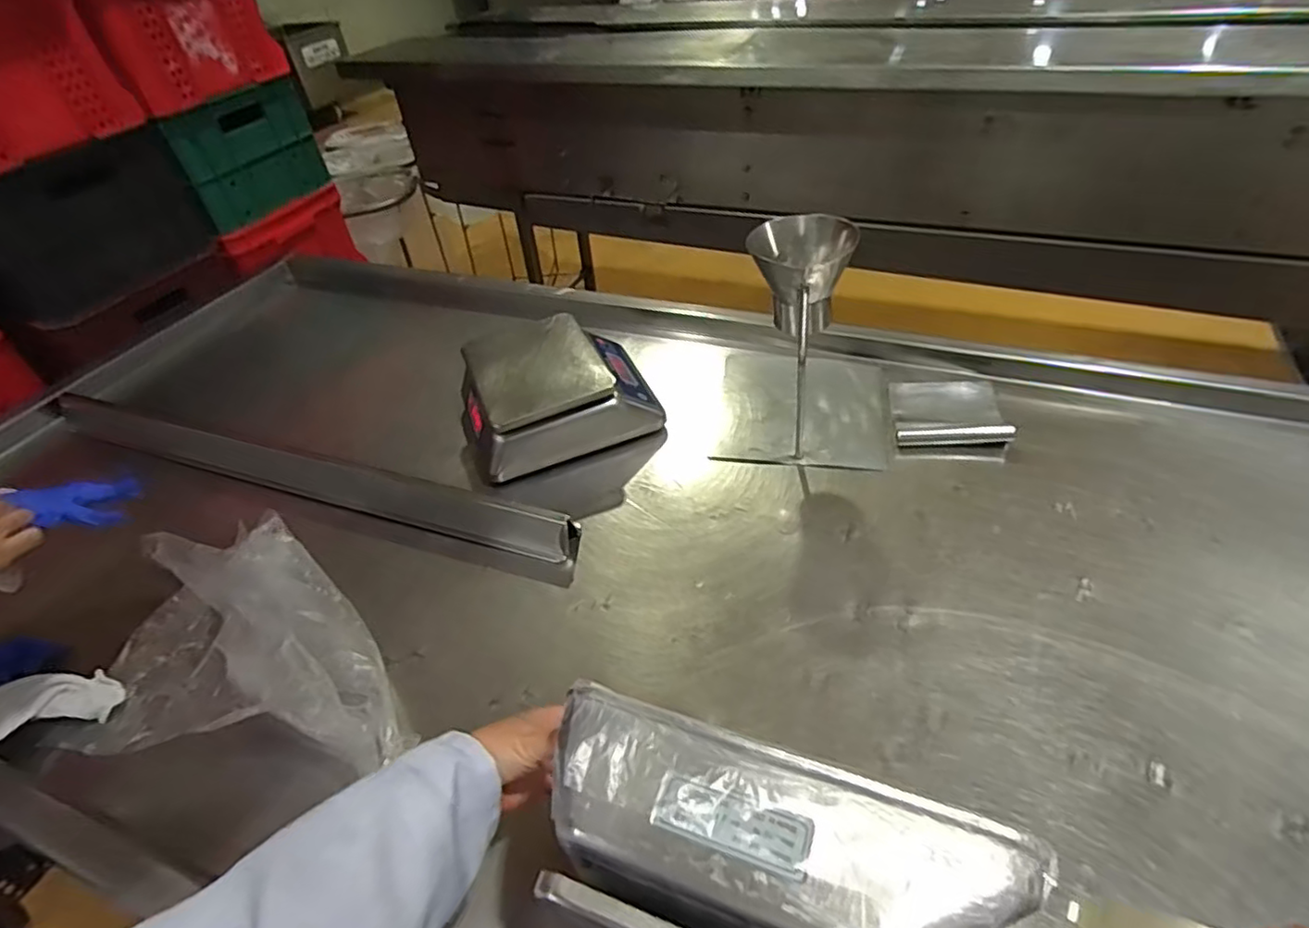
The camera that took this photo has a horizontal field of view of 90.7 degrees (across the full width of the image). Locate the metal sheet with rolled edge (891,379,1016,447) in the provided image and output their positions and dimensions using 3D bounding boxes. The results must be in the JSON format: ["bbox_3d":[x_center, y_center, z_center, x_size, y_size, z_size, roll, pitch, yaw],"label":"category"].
[{"bbox_3d":[0.431,-0.082,0.954,0.146,0.031,0.145,3,42,10],"label":"metal sheet with rolled edge"}]

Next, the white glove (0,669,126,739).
[{"bbox_3d":[-0.662,0.270,0.672,0.170,0.057,0.078,-18,43,-13],"label":"white glove"}]

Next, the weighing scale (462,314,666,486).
[{"bbox_3d":[-0.162,-0.121,1.032,0.281,0.121,0.281,-19,43,-14],"label":"weighing scale"}]

